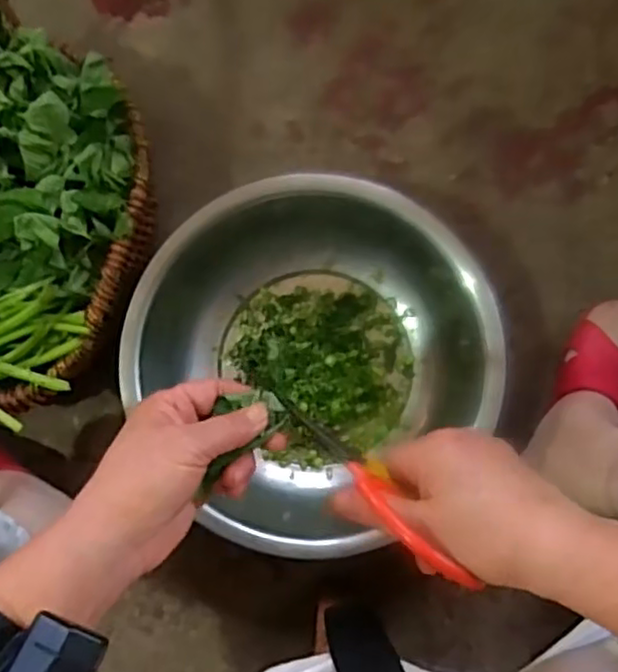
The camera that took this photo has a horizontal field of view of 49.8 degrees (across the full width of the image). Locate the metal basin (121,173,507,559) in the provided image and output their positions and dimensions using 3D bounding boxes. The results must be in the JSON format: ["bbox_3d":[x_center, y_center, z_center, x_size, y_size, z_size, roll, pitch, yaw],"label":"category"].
[{"bbox_3d":[-0.005,0.014,0.683,0.330,0.106,0.324,0,84,3],"label":"metal basin"}]

